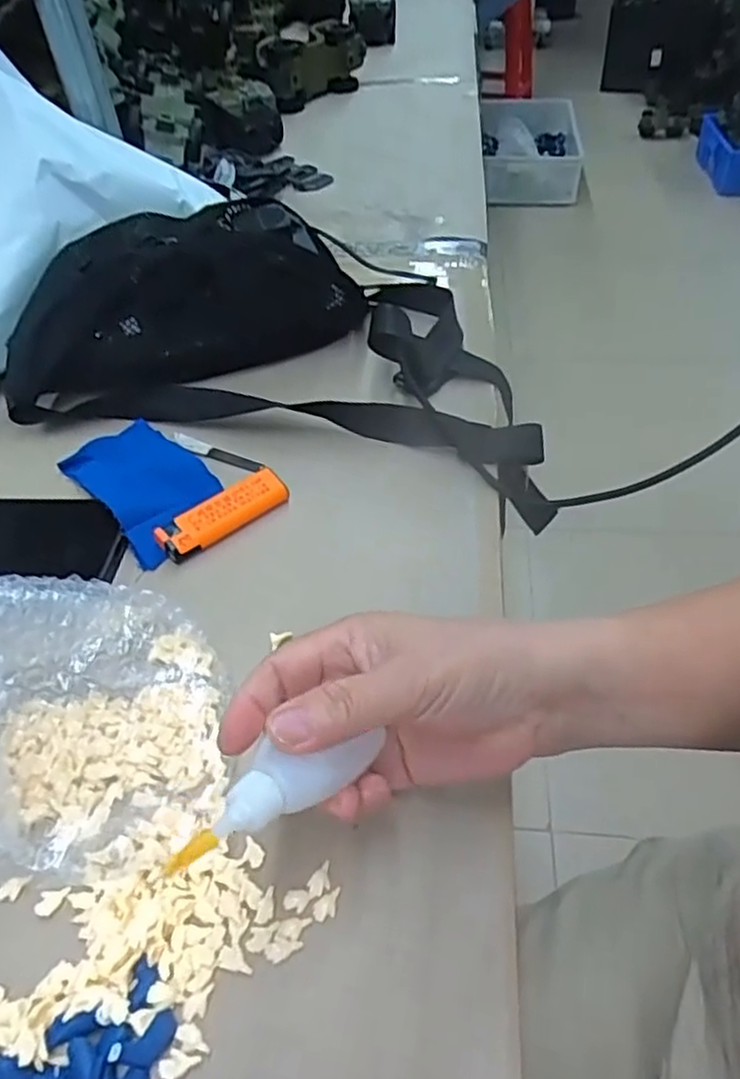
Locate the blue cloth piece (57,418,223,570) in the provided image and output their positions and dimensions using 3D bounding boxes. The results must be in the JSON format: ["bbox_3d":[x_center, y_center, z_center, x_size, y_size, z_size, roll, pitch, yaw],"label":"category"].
[{"bbox_3d":[-0.140,-0.039,0.442,0.068,0.016,0.125,-32,53,-24],"label":"blue cloth piece"}]

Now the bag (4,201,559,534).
[{"bbox_3d":[-0.057,-0.161,0.507,0.376,0.086,0.213,8,48,10],"label":"bag"}]

